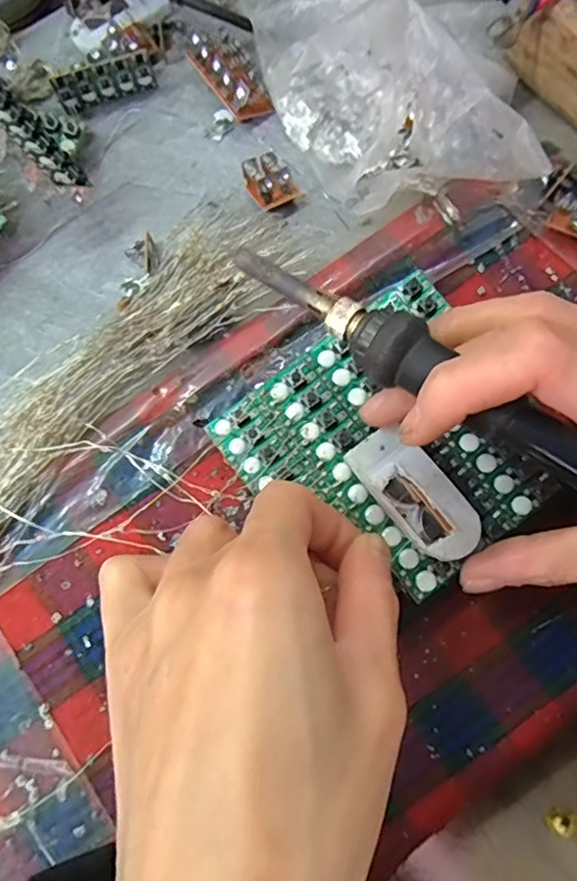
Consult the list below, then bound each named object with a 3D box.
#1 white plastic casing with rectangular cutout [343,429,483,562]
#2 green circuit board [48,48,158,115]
[{"bbox_3d":[0.044,0.018,0.196,0.051,0.006,0.025,44,82,5],"label":"white plastic casing with rectangular cutout"},{"bbox_3d":[-0.087,-0.170,0.270,0.045,0.015,0.011,-23,79,-4],"label":"green circuit board"}]

